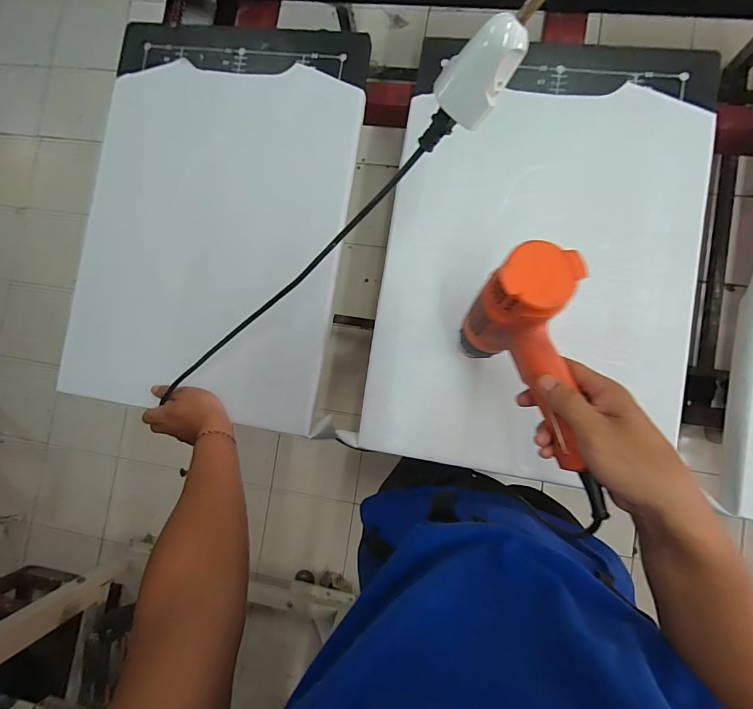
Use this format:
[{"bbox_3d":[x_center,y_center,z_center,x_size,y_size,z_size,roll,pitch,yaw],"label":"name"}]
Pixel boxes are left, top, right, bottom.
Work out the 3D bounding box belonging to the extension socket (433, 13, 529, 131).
[{"bbox_3d":[0.077,-0.207,0.289,0.044,0.033,0.065,41,128,-10],"label":"extension socket"}]

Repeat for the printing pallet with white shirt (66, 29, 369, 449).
[{"bbox_3d":[-0.250,-0.200,0.586,0.415,0.044,0.589,7,89,6],"label":"printing pallet with white shirt"}]

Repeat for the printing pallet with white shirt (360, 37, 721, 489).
[{"bbox_3d":[0.214,-0.131,0.529,0.397,0.048,0.572,8,86,6],"label":"printing pallet with white shirt"}]

